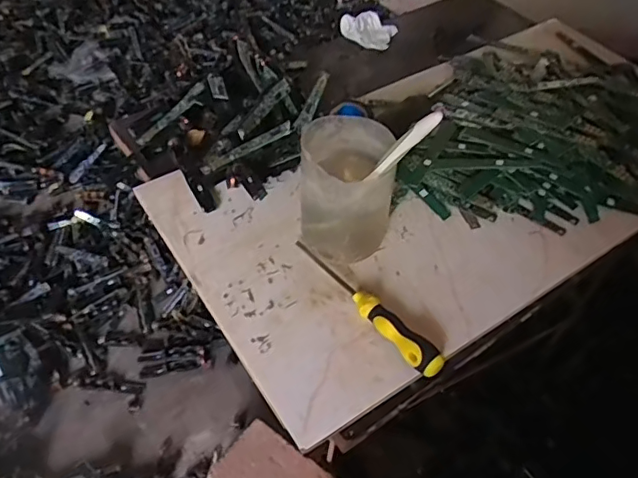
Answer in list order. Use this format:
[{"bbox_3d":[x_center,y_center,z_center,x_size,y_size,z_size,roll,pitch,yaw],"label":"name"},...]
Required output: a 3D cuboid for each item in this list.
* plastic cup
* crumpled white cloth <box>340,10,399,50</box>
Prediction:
[{"bbox_3d":[0.023,-0.041,0.483,0.078,0.097,0.083,3,50,-3],"label":"plastic cup"},{"bbox_3d":[0.064,-0.270,0.722,0.072,0.025,0.053,4,50,1],"label":"crumpled white cloth"}]

